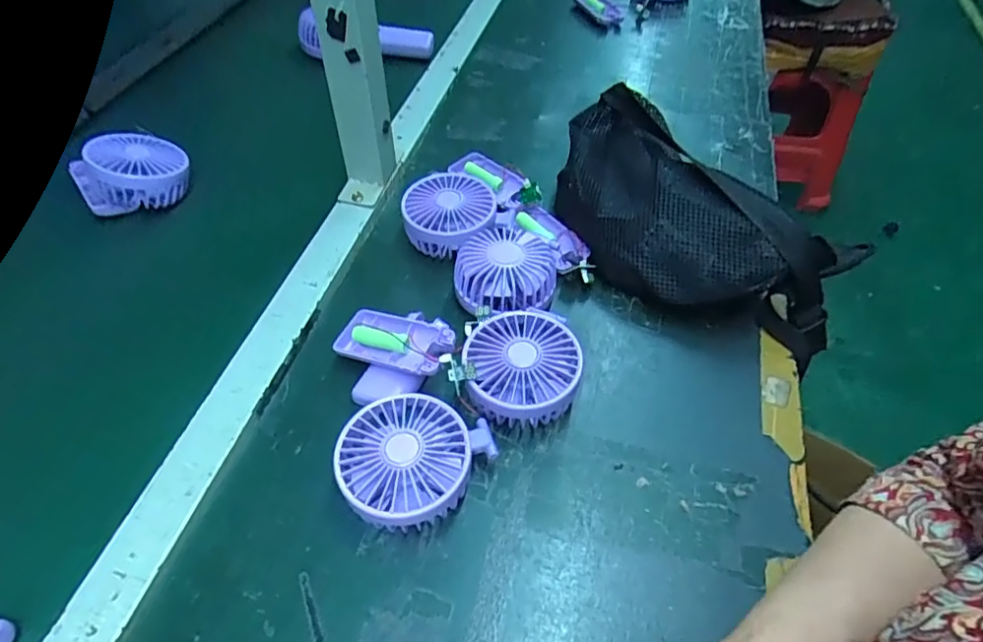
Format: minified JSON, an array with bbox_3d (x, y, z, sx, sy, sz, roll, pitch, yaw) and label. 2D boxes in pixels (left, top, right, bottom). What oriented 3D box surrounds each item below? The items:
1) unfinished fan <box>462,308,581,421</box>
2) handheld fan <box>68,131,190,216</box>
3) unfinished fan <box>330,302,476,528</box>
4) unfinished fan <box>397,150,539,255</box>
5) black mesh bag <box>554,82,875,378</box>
[{"bbox_3d":[0.023,0.037,0.428,0.080,0.045,0.091,1,51,1],"label":"unfinished fan"},{"bbox_3d":[-0.362,-0.147,0.574,0.088,0.063,0.097,-10,54,-44],"label":"handheld fan"},{"bbox_3d":[-0.064,0.060,0.406,0.089,0.044,0.182,-10,51,-7],"label":"unfinished fan"},{"bbox_3d":[-0.015,-0.121,0.553,0.104,0.038,0.155,20,54,16],"label":"unfinished fan"},{"bbox_3d":[0.167,-0.093,0.505,0.159,0.085,0.296,-34,58,-24],"label":"black mesh bag"}]

